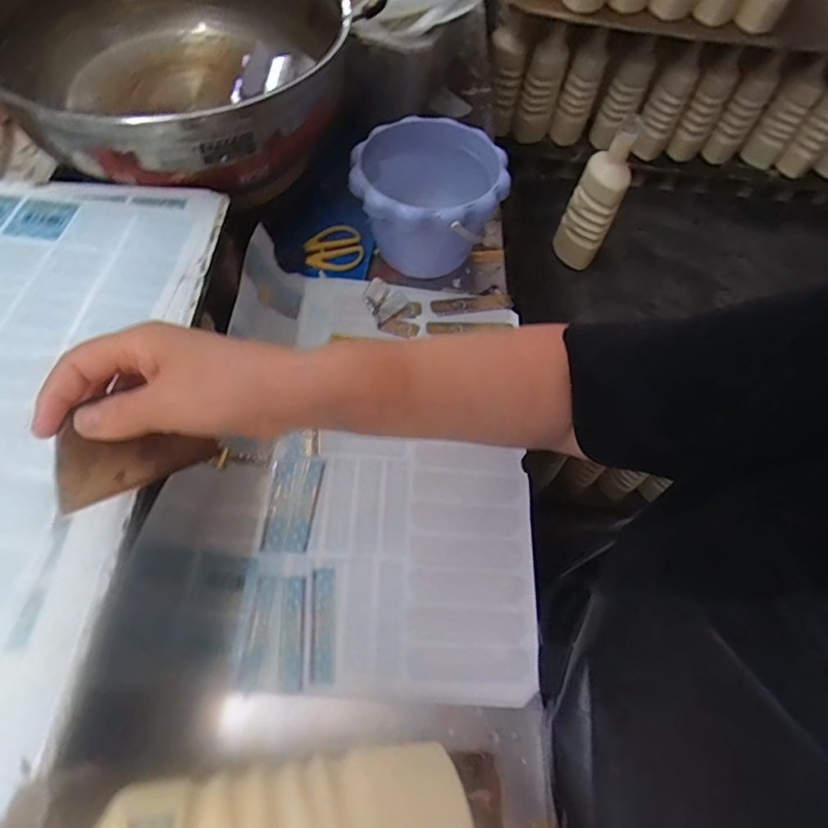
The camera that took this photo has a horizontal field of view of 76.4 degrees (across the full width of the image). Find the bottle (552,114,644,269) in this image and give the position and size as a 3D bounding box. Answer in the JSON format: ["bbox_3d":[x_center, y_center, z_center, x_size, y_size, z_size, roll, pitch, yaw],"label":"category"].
[{"bbox_3d":[0.312,-0.367,0.892,0.080,0.243,0.084,23,60,7],"label":"bottle"}]

